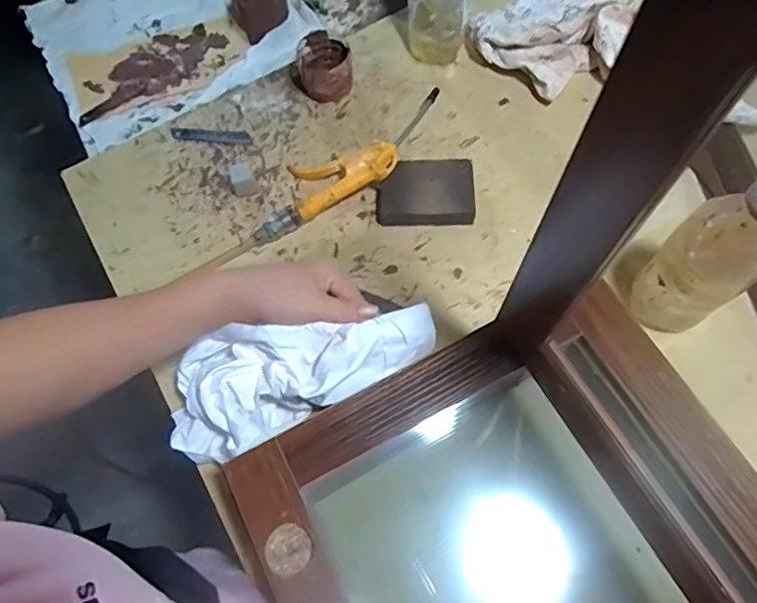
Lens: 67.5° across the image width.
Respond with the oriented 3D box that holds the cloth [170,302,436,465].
[{"bbox_3d":[-0.071,0.068,0.496,0.246,0.090,0.106,-21,66,6],"label":"cloth"}]

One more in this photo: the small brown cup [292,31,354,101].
[{"bbox_3d":[-0.066,-0.276,0.676,0.070,0.052,0.074,-1,66,3],"label":"small brown cup"}]

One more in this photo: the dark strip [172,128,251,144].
[{"bbox_3d":[-0.198,-0.197,0.671,0.094,0.004,0.018,6,67,6],"label":"dark strip"}]

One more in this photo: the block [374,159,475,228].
[{"bbox_3d":[0.050,-0.115,0.604,0.101,0.025,0.071,-1,66,3],"label":"block"}]

